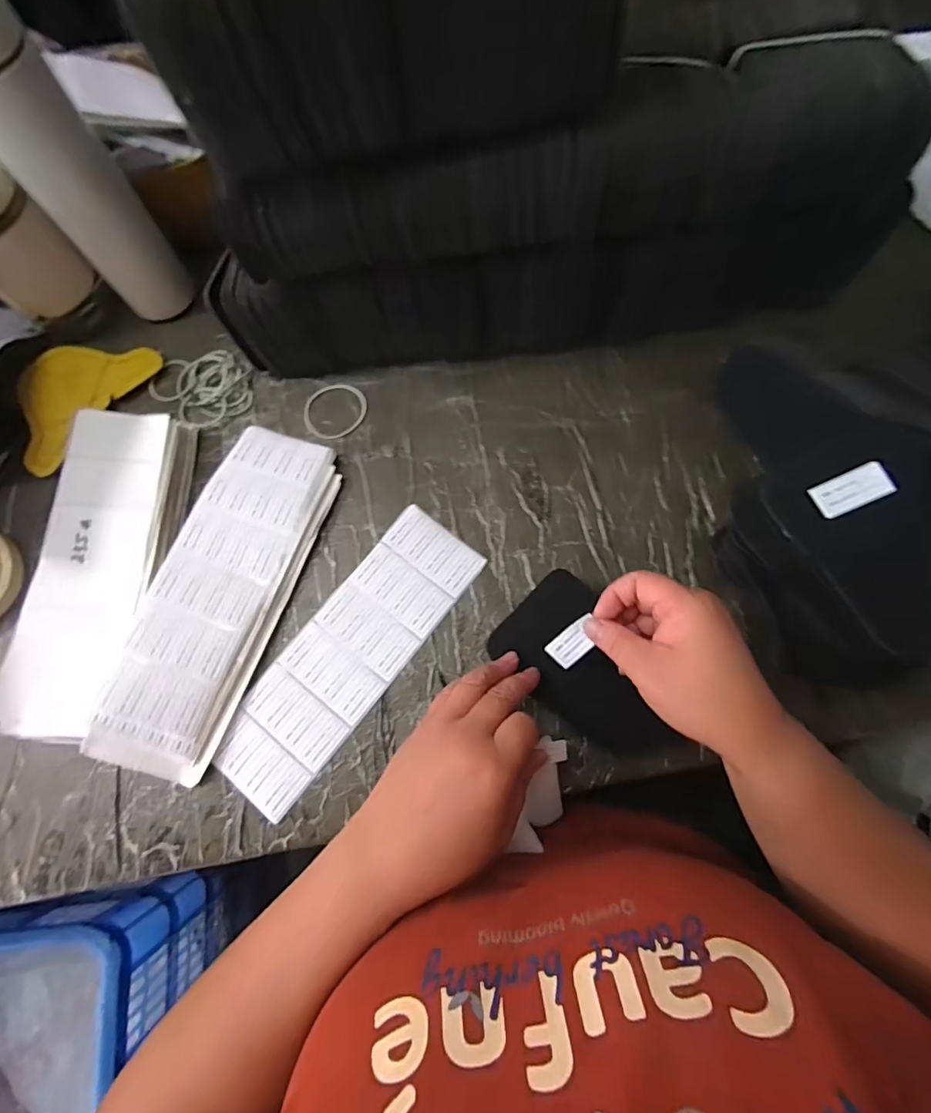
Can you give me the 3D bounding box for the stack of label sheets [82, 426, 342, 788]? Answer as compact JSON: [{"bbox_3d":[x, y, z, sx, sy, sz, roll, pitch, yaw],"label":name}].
[{"bbox_3d":[-0.194,0.027,0.404,0.101,0.027,0.281,16,74,5],"label":"stack of label sheets"}]

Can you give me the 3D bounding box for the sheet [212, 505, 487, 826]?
[{"bbox_3d":[-0.093,0.077,0.401,0.079,0.004,0.252,37,78,10],"label":"sheet"}]

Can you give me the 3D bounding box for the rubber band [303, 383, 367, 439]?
[{"bbox_3d":[-0.120,-0.134,0.457,0.058,0.004,0.051,-35,77,-9],"label":"rubber band"}]

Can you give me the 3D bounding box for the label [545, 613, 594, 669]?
[{"bbox_3d":[0.073,0.058,0.331,0.036,0.004,0.020,-43,85,15],"label":"label"}]

